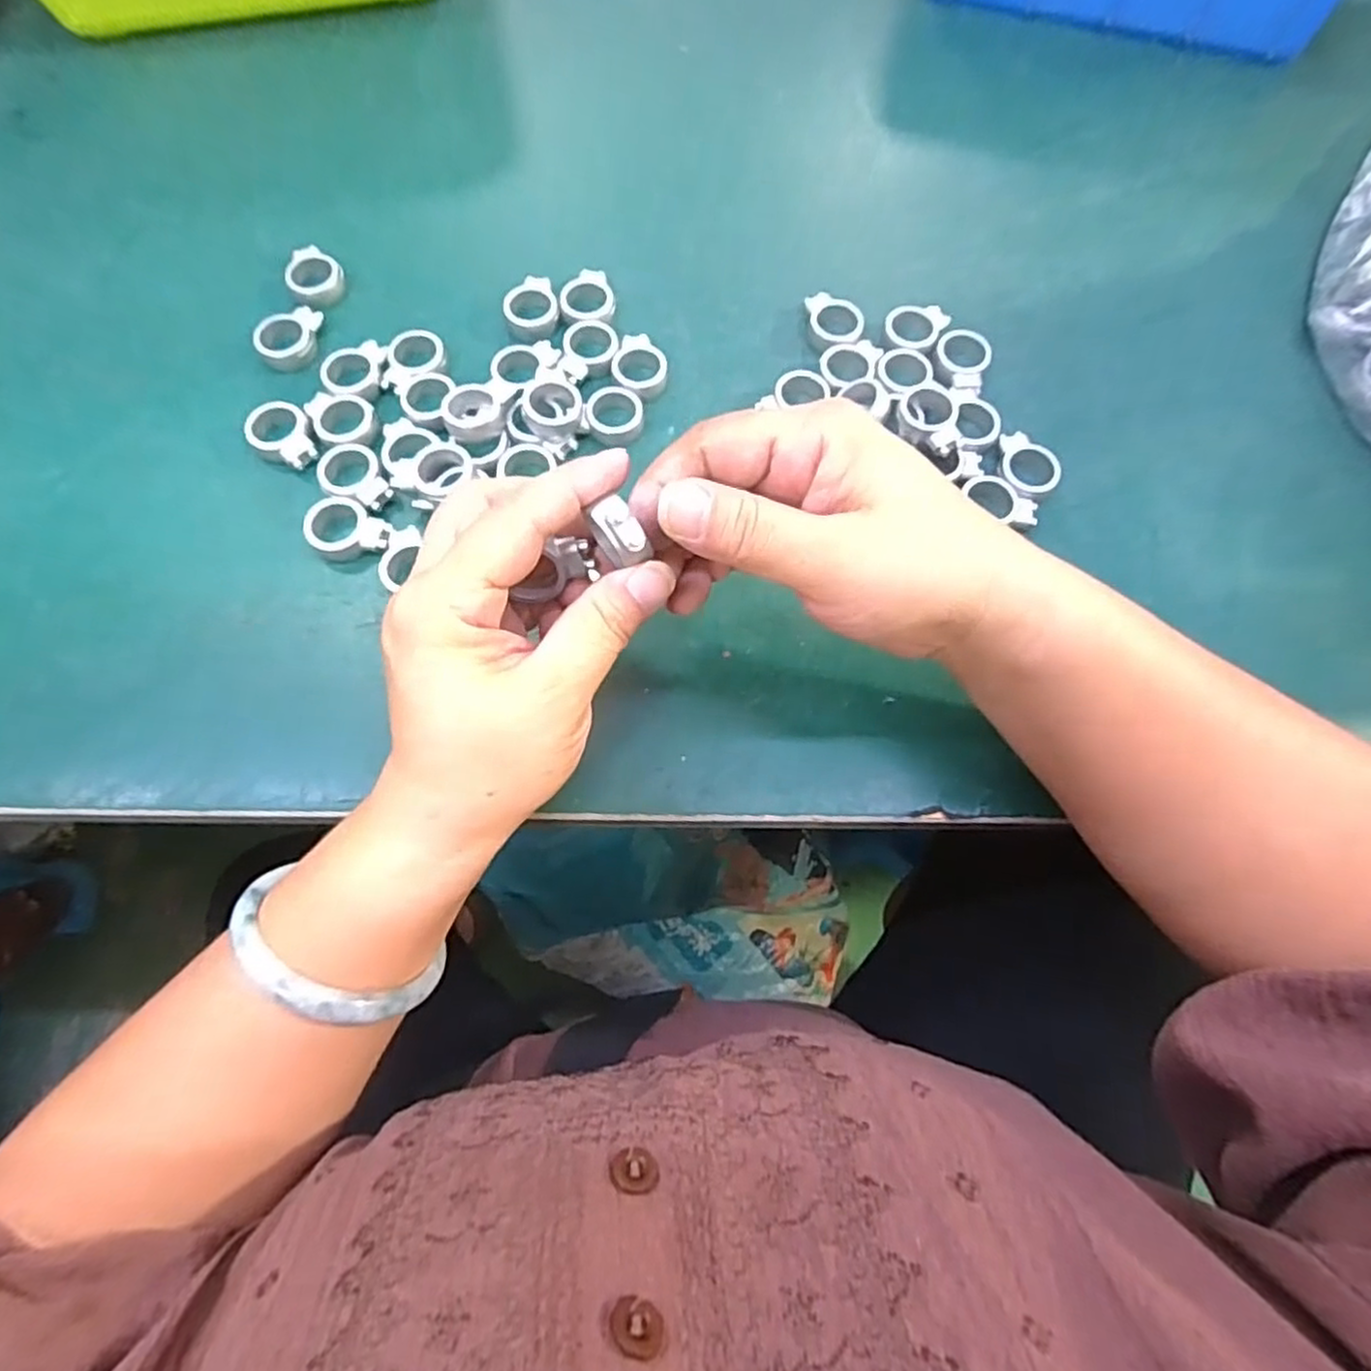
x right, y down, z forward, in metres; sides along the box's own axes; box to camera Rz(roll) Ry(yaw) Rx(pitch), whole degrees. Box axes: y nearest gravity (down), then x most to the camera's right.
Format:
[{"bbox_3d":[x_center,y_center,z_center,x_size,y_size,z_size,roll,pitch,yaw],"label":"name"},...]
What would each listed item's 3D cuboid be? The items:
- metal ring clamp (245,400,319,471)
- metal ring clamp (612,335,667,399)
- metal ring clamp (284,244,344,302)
[{"bbox_3d":[-0.178,-0.111,0.315,0.035,0.009,0.024,43,76,15],"label":"metal ring clamp"},{"bbox_3d":[-0.022,-0.148,0.334,0.024,0.010,0.035,-10,70,-3],"label":"metal ring clamp"},{"bbox_3d":[-0.184,-0.204,0.354,0.026,0.011,0.030,-29,72,-10],"label":"metal ring clamp"}]

